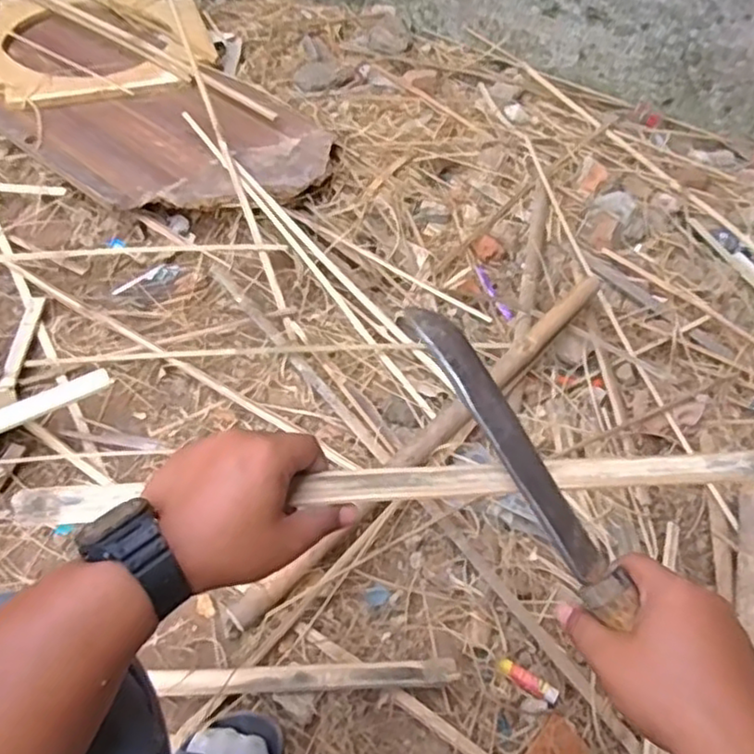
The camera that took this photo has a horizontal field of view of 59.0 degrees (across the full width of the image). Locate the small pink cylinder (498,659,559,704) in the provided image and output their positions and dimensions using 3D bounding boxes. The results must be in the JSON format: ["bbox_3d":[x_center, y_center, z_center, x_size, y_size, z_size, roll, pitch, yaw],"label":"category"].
[{"bbox_3d":[0.183,0.367,0.805,0.073,0.013,0.022,28,59,15],"label":"small pink cylinder"}]

